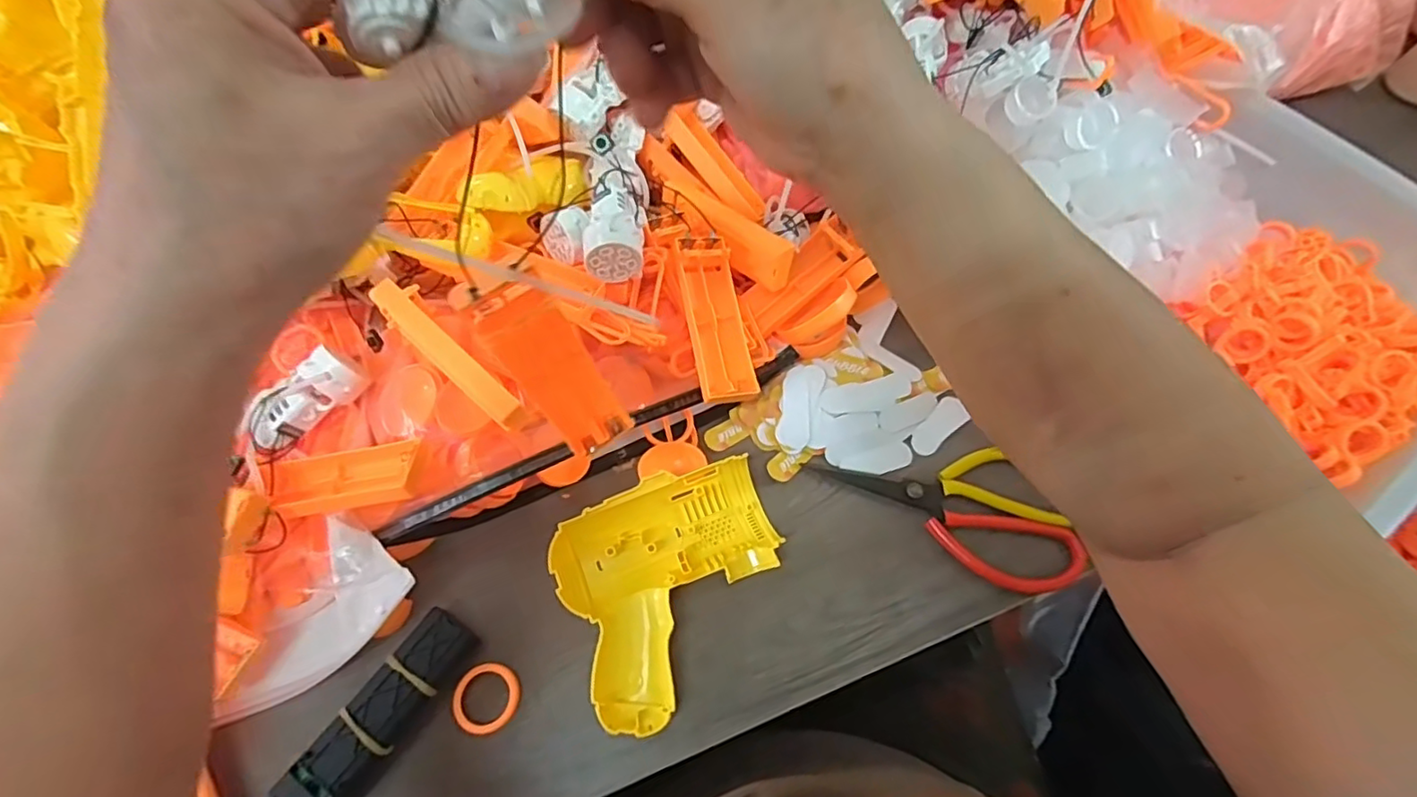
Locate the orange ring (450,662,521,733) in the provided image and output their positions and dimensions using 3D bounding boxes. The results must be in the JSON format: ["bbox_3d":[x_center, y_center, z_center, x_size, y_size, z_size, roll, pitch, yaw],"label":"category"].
[{"bbox_3d":[-0.124,0.168,0.334,0.034,0.010,0.035,0,64,0],"label":"orange ring"}]

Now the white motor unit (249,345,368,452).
[{"bbox_3d":[-0.241,0.000,0.353,0.029,0.027,0.064,40,70,17],"label":"white motor unit"}]

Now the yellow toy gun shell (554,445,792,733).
[{"bbox_3d":[-0.015,0.109,0.351,0.129,0.033,0.119,-22,66,-11],"label":"yellow toy gun shell"}]

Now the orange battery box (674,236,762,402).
[{"bbox_3d":[0.005,-0.051,0.377,0.035,0.025,0.110,-9,64,-5],"label":"orange battery box"}]

